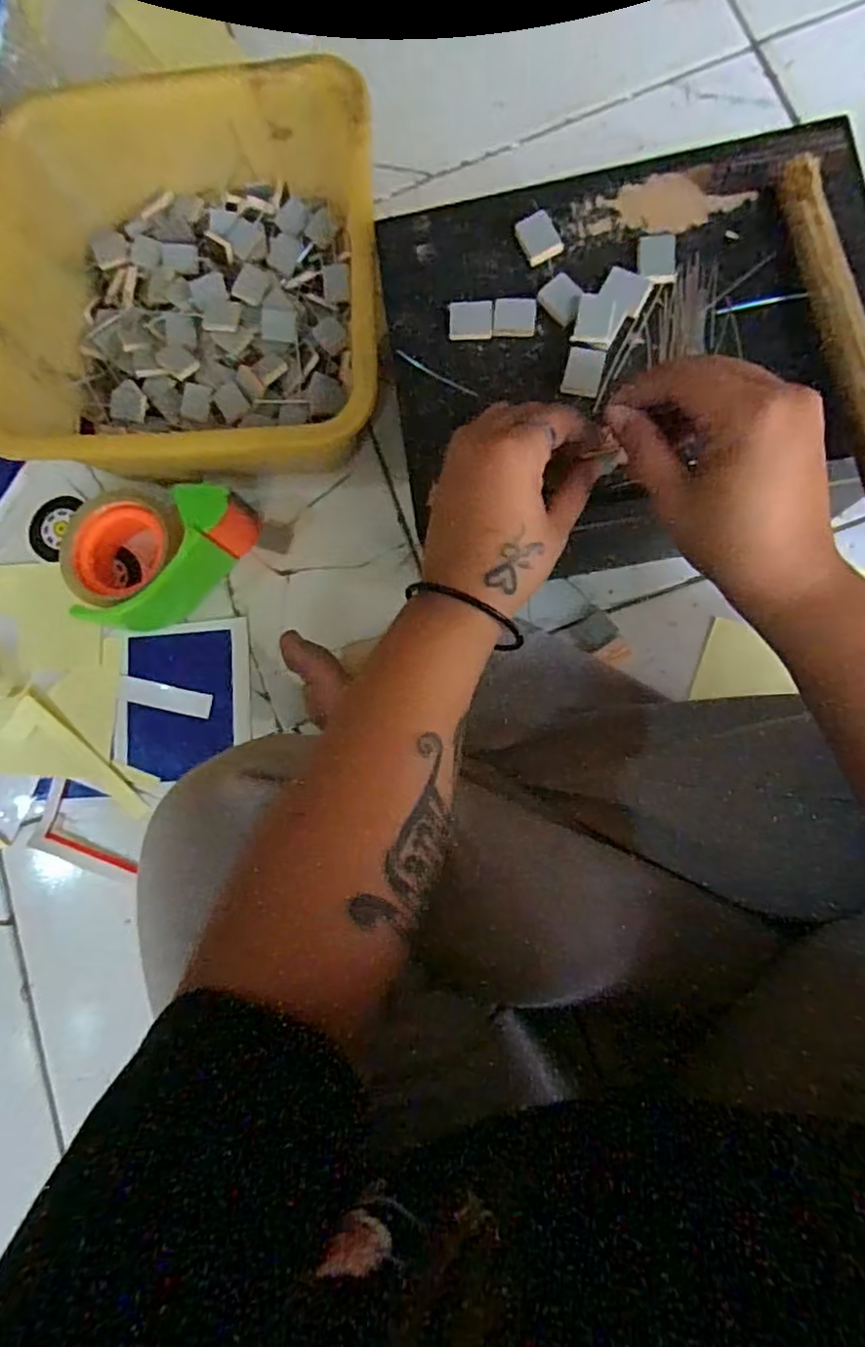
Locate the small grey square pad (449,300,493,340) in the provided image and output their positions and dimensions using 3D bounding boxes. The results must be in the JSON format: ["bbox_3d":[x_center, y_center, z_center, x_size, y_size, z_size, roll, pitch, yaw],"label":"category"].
[{"bbox_3d":[0.022,-0.204,0.367,0.025,0.006,0.021,-1,83,7],"label":"small grey square pad"}]

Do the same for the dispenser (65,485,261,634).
[{"bbox_3d":[-0.207,-0.085,0.484,0.133,0.058,0.109,-4,83,6],"label":"dispenser"}]

